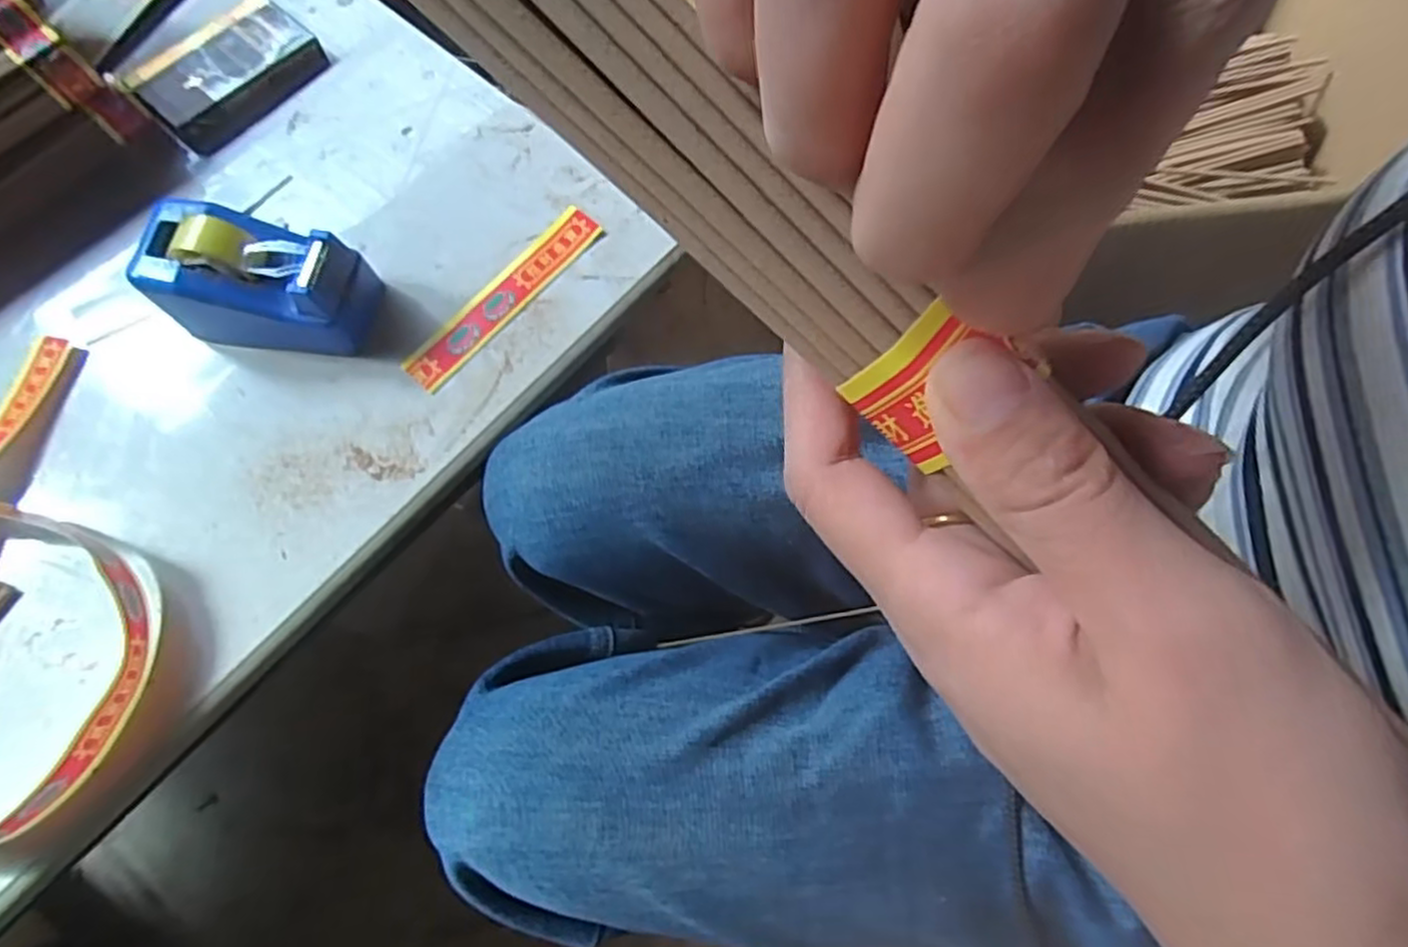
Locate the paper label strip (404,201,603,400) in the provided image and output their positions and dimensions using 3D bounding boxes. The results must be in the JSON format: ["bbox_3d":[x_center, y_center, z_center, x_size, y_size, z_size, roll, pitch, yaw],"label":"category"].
[{"bbox_3d":[-0.112,-0.099,0.405,0.025,0.004,0.132,42,80,9],"label":"paper label strip"}]

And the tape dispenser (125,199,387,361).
[{"bbox_3d":[-0.230,-0.101,0.376,0.103,0.057,0.056,5,71,0],"label":"tape dispenser"}]

